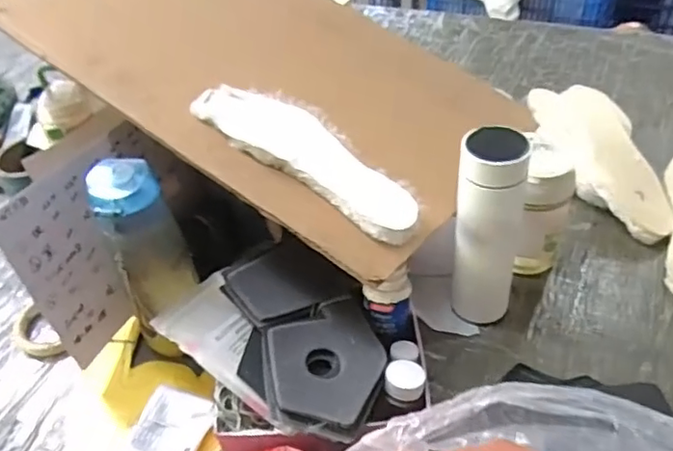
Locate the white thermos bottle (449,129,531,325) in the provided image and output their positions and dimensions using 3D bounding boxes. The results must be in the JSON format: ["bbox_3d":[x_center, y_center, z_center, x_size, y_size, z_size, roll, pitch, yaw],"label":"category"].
[{"bbox_3d":[0.157,0.005,0.614,0.064,0.218,0.074,12,46,19],"label":"white thermos bottle"}]

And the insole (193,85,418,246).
[{"bbox_3d":[-0.027,-0.072,0.602,0.253,0.016,0.082,35,56,17],"label":"insole"}]

